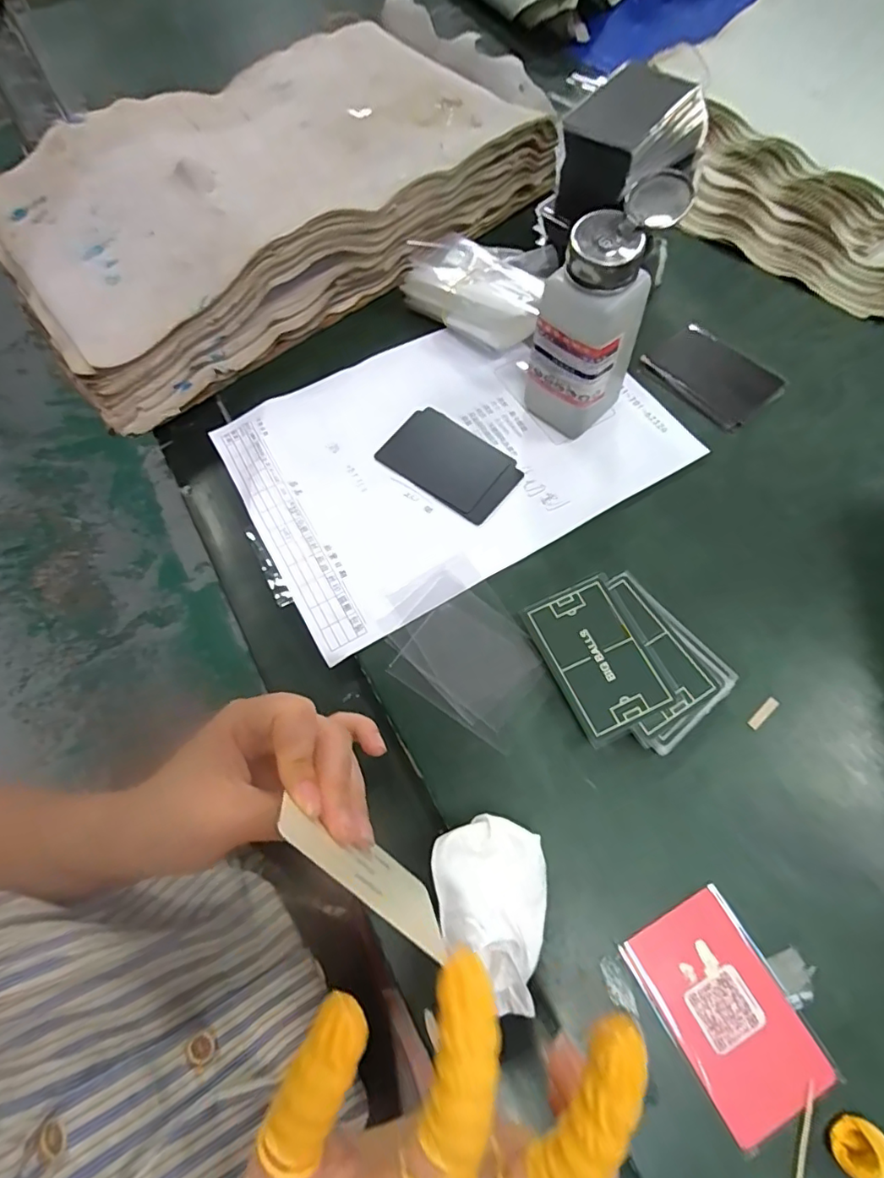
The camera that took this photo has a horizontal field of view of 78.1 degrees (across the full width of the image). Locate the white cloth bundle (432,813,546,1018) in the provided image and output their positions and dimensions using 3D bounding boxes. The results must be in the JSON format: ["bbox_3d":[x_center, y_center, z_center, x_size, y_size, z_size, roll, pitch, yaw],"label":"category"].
[{"bbox_3d":[0.026,0.155,0.261,0.051,0.034,0.081,-10,66,-1],"label":"white cloth bundle"}]

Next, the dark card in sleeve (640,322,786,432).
[{"bbox_3d":[0.205,-0.163,0.412,0.068,0.006,0.090,-37,69,-12],"label":"dark card in sleeve"}]

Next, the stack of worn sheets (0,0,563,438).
[{"bbox_3d":[-0.146,-0.344,0.468,0.441,0.082,0.254,-37,69,-12],"label":"stack of worn sheets"}]

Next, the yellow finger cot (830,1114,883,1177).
[{"bbox_3d":[0.174,0.232,0.225,0.016,0.015,0.021,35,72,17],"label":"yellow finger cot"}]

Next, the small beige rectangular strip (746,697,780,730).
[{"bbox_3d":[0.182,0.070,0.307,0.022,0.004,0.006,-40,70,-14],"label":"small beige rectangular strip"}]

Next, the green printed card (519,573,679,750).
[{"bbox_3d":[0.089,0.039,0.312,0.055,0.004,0.087,-25,67,-6],"label":"green printed card"}]

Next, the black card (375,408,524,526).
[{"bbox_3d":[0.006,-0.091,0.389,0.096,0.004,0.060,36,73,18],"label":"black card"}]

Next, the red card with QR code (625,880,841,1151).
[{"bbox_3d":[0.132,0.196,0.255,0.057,0.004,0.085,-28,67,-9],"label":"red card with QR code"}]

